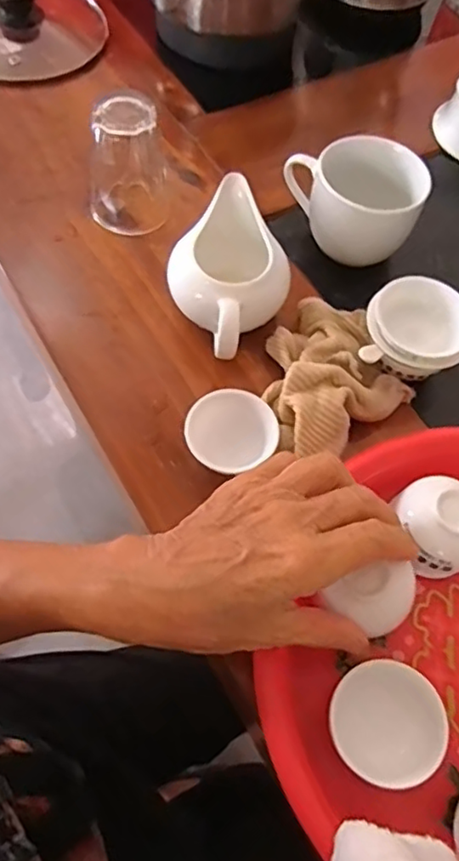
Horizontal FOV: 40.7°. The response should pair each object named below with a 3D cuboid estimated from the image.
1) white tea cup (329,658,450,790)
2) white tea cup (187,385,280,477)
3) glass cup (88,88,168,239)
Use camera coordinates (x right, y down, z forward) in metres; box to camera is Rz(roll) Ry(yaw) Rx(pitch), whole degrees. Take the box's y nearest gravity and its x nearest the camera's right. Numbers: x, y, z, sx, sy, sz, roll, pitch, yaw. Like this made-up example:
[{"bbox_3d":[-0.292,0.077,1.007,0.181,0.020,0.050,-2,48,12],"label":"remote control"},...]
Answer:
[{"bbox_3d":[0.074,0.143,0.303,0.053,0.028,0.053,1,63,-3],"label":"white tea cup"},{"bbox_3d":[0.000,0.004,0.371,0.051,0.031,0.047,1,63,-3],"label":"white tea cup"},{"bbox_3d":[-0.075,-0.194,0.444,0.055,0.084,0.056,1,63,-3],"label":"glass cup"}]

